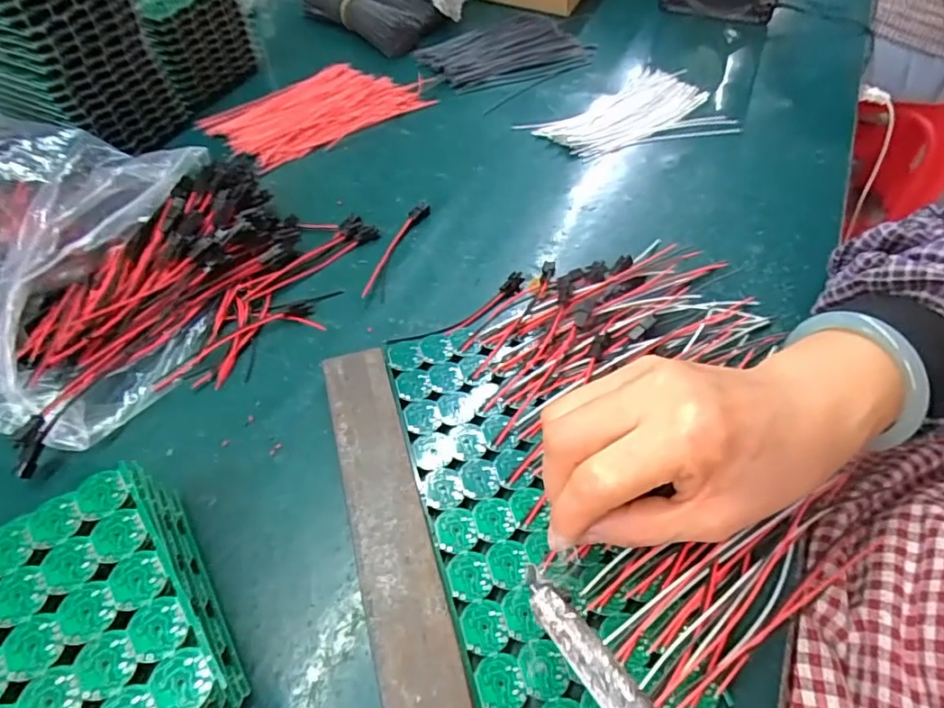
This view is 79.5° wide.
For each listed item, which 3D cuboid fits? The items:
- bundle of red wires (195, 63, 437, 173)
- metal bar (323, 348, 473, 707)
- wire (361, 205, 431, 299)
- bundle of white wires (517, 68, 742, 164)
[{"bbox_3d":[-0.137,-0.221,0.506,0.178,0.009,0.103,-31,58,-21],"label":"bundle of red wires"},{"bbox_3d":[-0.039,0.080,0.270,0.033,0.015,0.198,-14,53,-10],"label":"metal bar"},{"bbox_3d":[-0.055,-0.075,0.398,0.013,0.006,0.098,19,55,15],"label":"wire"},{"bbox_3d":[0.130,-0.209,0.493,0.165,0.010,0.106,-17,54,-12],"label":"bundle of white wires"}]

